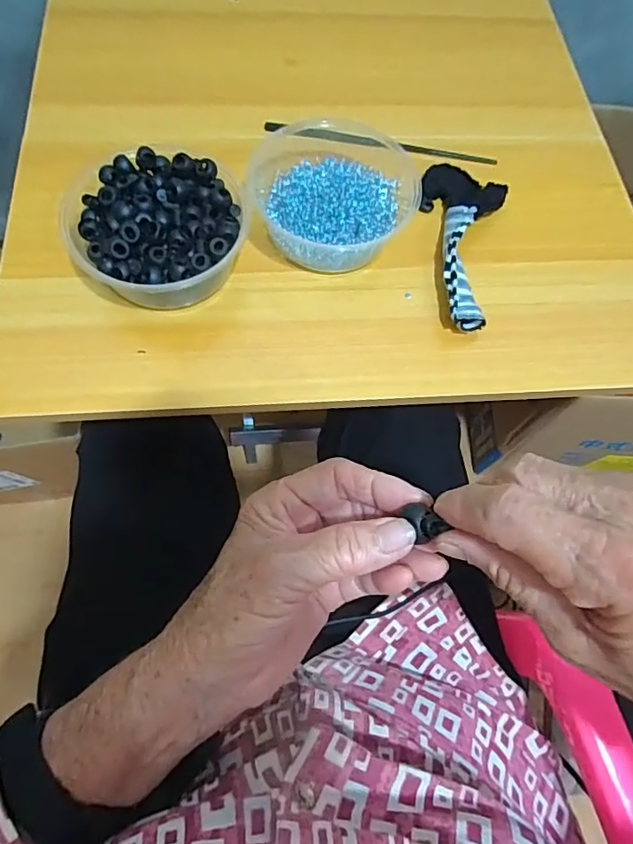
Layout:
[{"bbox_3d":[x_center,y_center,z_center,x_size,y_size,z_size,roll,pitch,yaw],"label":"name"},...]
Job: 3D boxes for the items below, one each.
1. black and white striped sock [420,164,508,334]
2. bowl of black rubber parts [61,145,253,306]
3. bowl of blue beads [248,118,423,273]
[{"bbox_3d":[0.126,-0.168,0.472,0.078,0.026,0.184,14,70,6],"label":"black and white striped sock"},{"bbox_3d":[-0.127,-0.156,0.430,0.133,0.064,0.134,0,69,1],"label":"bowl of black rubber parts"},{"bbox_3d":[0.012,-0.195,0.452,0.154,0.058,0.128,9,69,4],"label":"bowl of blue beads"}]

